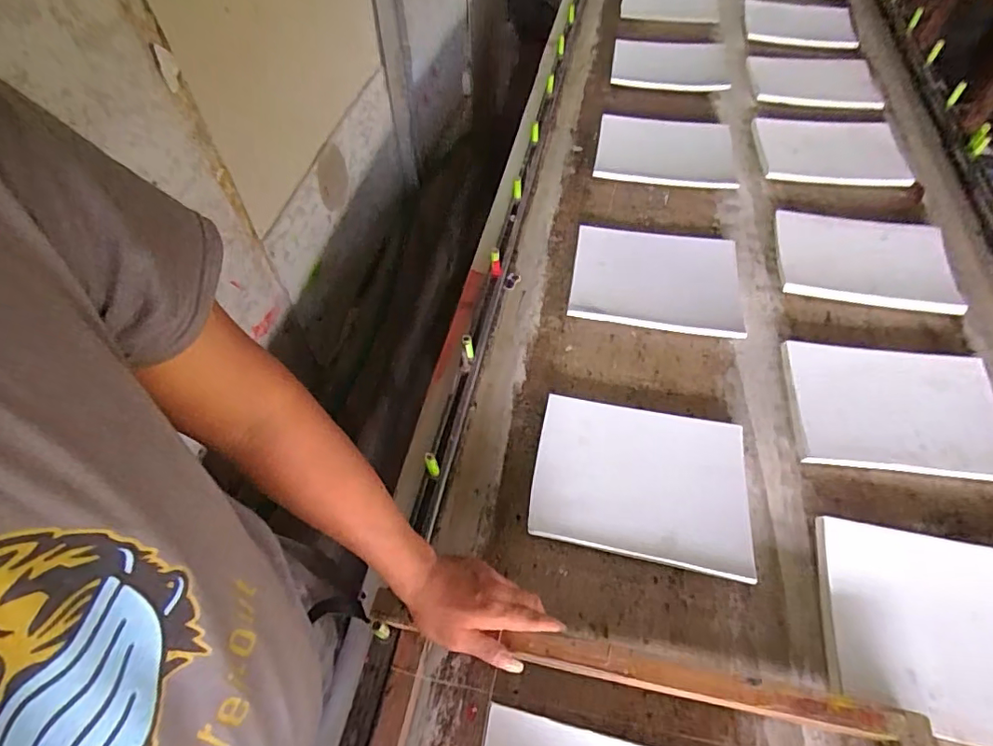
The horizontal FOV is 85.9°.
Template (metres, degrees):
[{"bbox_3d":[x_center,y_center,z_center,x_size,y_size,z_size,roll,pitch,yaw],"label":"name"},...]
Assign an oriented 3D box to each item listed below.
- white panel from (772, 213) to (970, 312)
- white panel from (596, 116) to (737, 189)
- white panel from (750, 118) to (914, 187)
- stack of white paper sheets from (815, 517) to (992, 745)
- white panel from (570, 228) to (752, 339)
[{"bbox_3d":[0.606,-0.190,0.890,0.262,0.027,0.201,7,55,9],"label":"white panel"},{"bbox_3d":[0.345,-0.462,1.093,0.268,0.017,0.236,8,56,9],"label":"white panel"},{"bbox_3d":[0.655,-0.449,1.064,0.255,0.023,0.216,3,55,6],"label":"white panel"},{"bbox_3d":[0.493,0.275,0.569,0.266,0.022,0.204,5,64,11],"label":"stack of white paper sheets"},{"bbox_3d":[0.265,-0.160,0.890,0.267,0.022,0.218,7,55,9],"label":"white panel"}]

